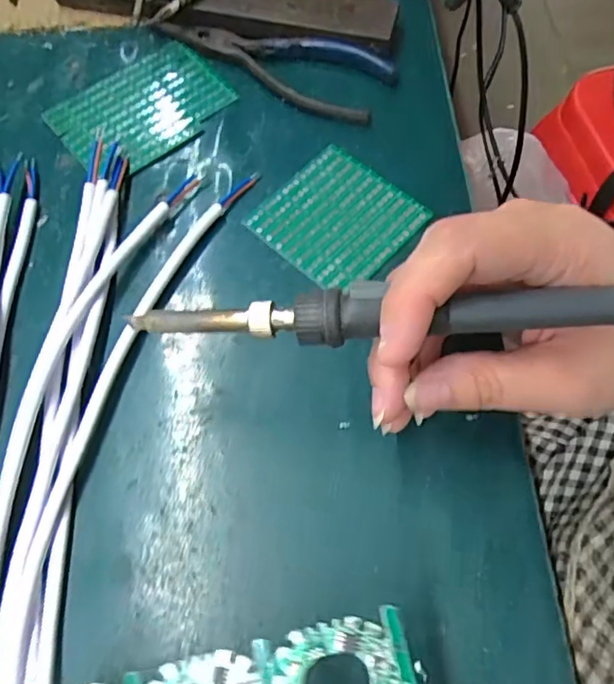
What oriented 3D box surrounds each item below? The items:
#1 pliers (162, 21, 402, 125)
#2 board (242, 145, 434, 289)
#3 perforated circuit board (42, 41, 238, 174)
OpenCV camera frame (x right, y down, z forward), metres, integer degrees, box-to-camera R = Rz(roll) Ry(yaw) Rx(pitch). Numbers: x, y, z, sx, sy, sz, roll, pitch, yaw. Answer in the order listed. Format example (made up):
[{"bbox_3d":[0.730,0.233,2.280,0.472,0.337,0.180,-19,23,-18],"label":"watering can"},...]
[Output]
[{"bbox_3d":[-0.021,-0.166,0.330,0.141,0.010,0.048,25,69,12],"label":"pliers"},{"bbox_3d":[0.015,-0.062,0.289,0.070,0.004,0.067,40,75,19],"label":"board"},{"bbox_3d":[-0.094,-0.134,0.324,0.093,0.004,0.071,-35,70,-13],"label":"perforated circuit board"}]

